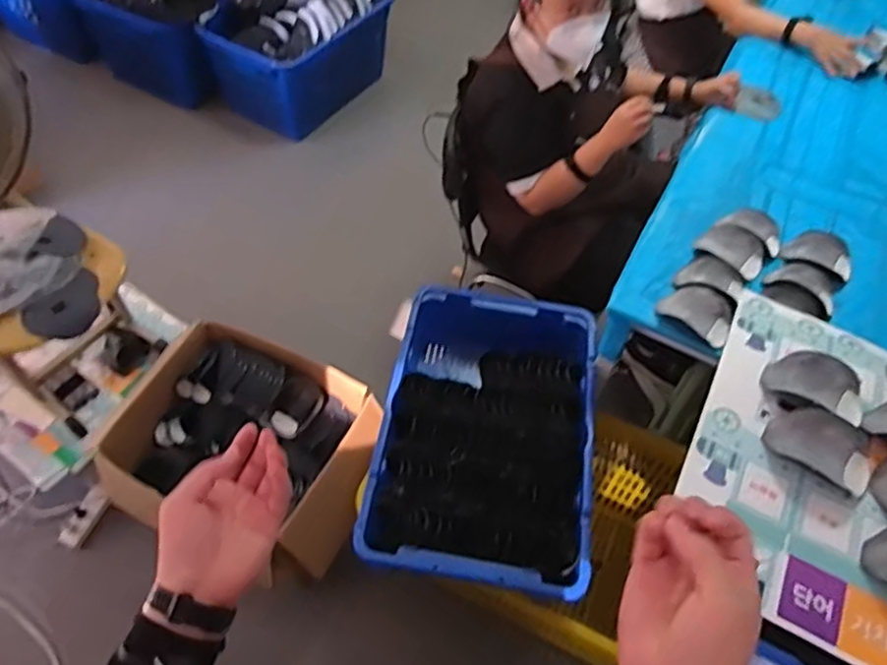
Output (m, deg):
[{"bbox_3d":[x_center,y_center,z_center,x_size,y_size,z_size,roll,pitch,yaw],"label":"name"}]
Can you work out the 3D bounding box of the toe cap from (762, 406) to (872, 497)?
[{"bbox_3d":[0.536,0.156,0.913,0.136,0.030,0.088,28,57,16],"label":"toe cap"}]

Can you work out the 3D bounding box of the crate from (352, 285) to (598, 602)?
[{"bbox_3d":[0.095,0.217,1.413,0.438,0.158,0.675,9,54,3],"label":"crate"}]

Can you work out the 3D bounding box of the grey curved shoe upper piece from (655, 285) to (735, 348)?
[{"bbox_3d":[0.501,-0.041,1.259,0.099,0.032,0.144,-36,64,-26],"label":"grey curved shoe upper piece"}]

